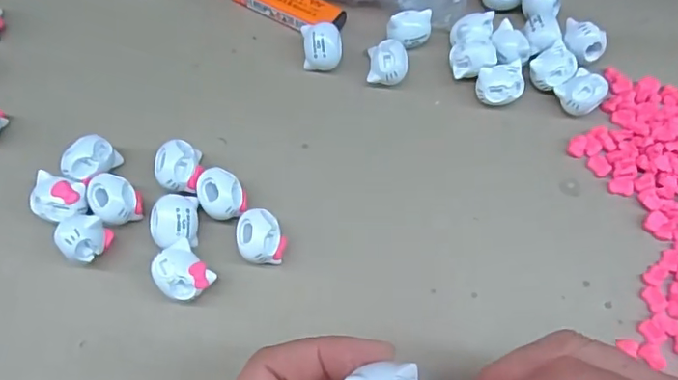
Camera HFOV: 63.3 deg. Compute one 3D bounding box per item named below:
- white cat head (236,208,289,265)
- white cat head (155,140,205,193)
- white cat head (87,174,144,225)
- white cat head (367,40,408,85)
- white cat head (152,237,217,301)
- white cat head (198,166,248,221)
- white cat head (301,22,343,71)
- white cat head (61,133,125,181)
[{"bbox_3d":[-0.037,0.024,0.264,0.022,0.022,0.025,-16,70,-9],"label":"white cat head"},{"bbox_3d":[-0.079,-0.010,0.275,0.020,0.022,0.025,-4,68,-4],"label":"white cat head"},{"bbox_3d":[-0.108,0.005,0.265,0.024,0.019,0.021,37,71,12],"label":"white cat head"},{"bbox_3d":[0.028,-0.071,0.312,0.022,0.020,0.021,7,68,1],"label":"white cat head"},{"bbox_3d":[-0.072,0.040,0.256,0.021,0.022,0.024,-42,75,-17],"label":"white cat head"},{"bbox_3d":[-0.058,0.003,0.271,0.025,0.021,0.021,42,72,14],"label":"white cat head"},{"bbox_3d":[-0.009,-0.081,0.312,0.021,0.020,0.022,-4,68,-4],"label":"white cat head"},{"bbox_3d":[-0.123,-0.014,0.274,0.017,0.020,0.025,35,71,11],"label":"white cat head"}]

